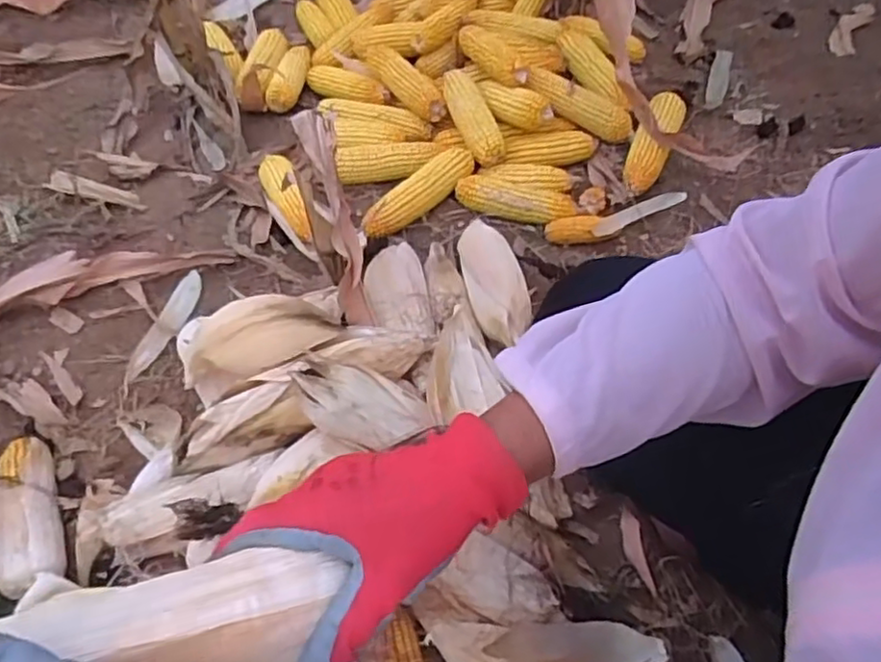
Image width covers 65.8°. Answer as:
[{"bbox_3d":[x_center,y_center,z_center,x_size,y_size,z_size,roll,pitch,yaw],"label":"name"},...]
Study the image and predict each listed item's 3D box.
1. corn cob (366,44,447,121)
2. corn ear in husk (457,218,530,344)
[{"bbox_3d":[-0.062,-0.427,1.164,0.058,0.044,0.210,-32,60,-18],"label":"corn cob"},{"bbox_3d":[0.066,-0.078,0.901,0.069,0.051,0.238,-9,42,-4],"label":"corn ear in husk"}]

